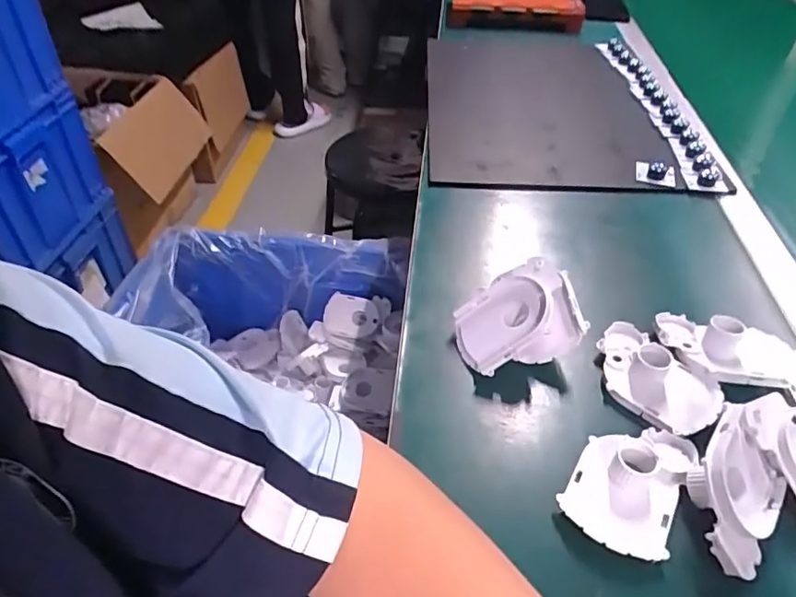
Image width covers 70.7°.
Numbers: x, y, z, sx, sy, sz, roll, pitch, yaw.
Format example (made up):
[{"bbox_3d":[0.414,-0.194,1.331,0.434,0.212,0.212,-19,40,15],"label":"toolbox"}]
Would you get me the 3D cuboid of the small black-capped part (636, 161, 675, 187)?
[{"bbox_3d":[0.309,-0.151,0.672,0.048,0.024,0.023,21,47,20],"label":"small black-capped part"}]

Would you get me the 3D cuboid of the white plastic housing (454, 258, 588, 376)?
[{"bbox_3d":[0.098,0.016,0.478,0.094,0.075,0.090,-8,44,-9],"label":"white plastic housing"}]

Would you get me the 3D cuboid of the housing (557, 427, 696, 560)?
[{"bbox_3d":[0.157,0.122,0.380,0.068,0.027,0.103,25,48,24],"label":"housing"}]

